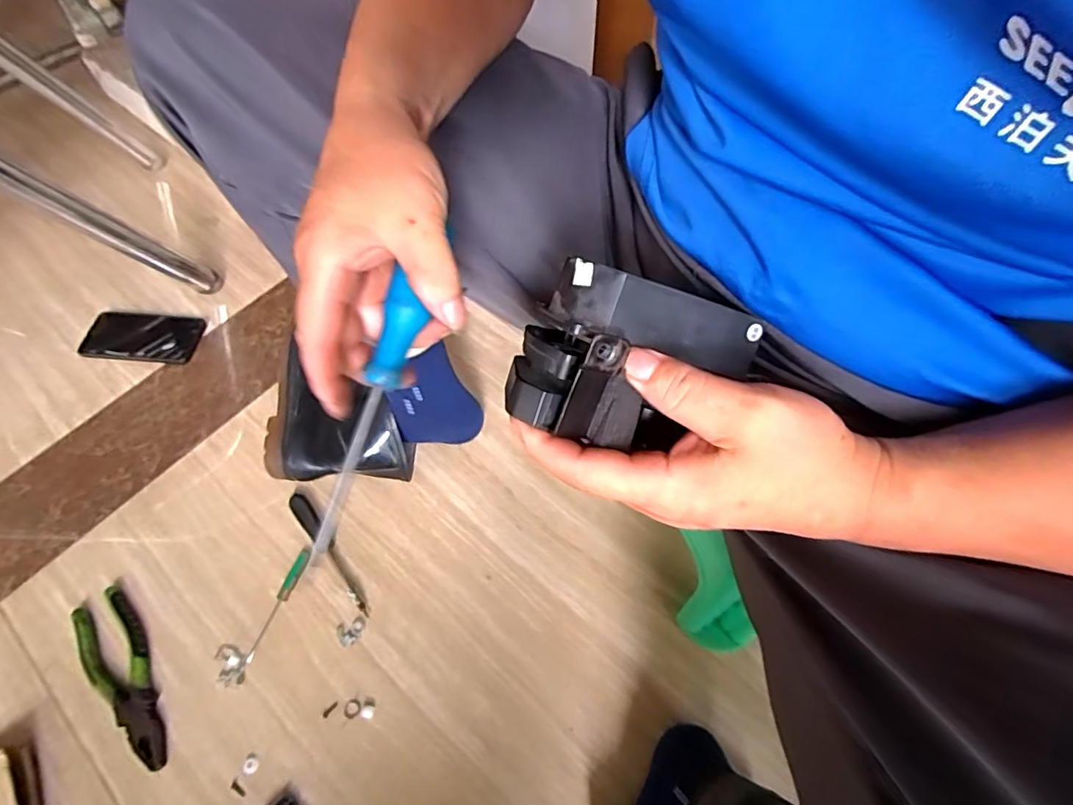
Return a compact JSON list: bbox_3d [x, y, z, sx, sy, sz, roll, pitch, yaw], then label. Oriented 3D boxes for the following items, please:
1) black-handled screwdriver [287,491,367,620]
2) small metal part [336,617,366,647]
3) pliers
[{"bbox_3d":[-0.235,0.169,0.612,0.021,0.020,0.164,-37,65,-20],"label":"black-handled screwdriver"},{"bbox_3d":[-0.200,0.249,0.581,0.030,0.004,0.026,-18,60,-10],"label":"small metal part"},{"bbox_3d":[-0.422,0.279,0.551,0.052,0.017,0.193,-38,66,-18],"label":"pliers"}]

